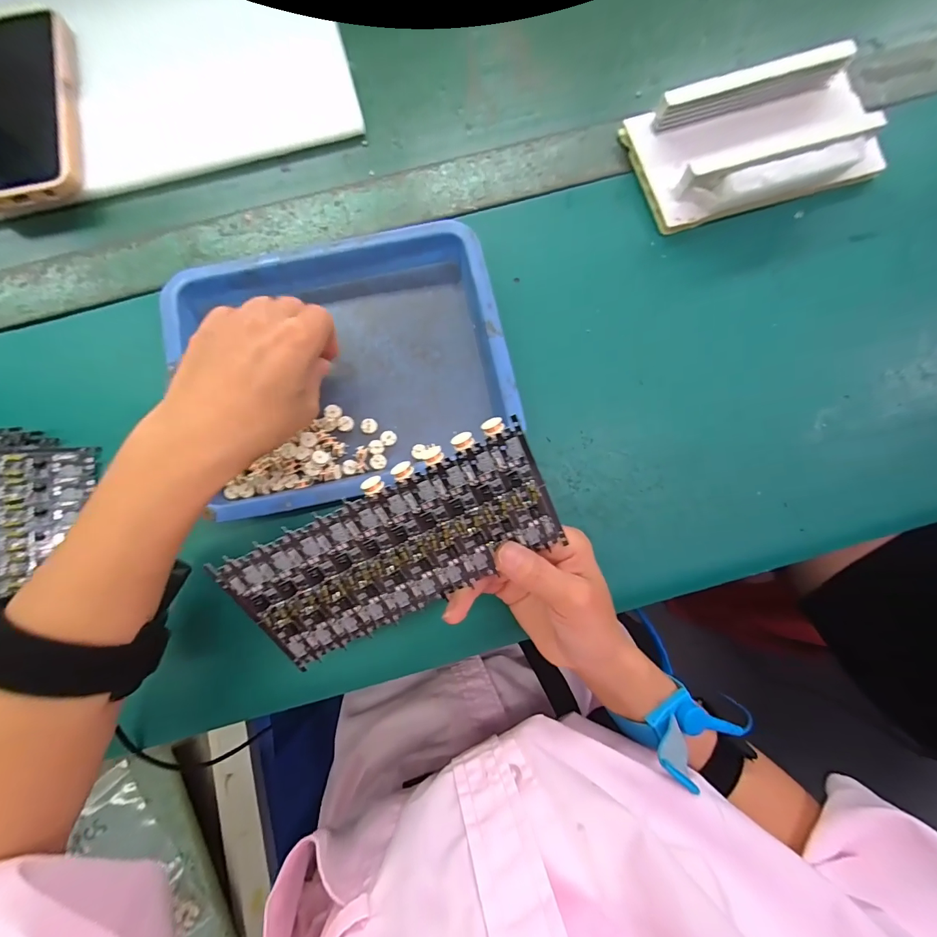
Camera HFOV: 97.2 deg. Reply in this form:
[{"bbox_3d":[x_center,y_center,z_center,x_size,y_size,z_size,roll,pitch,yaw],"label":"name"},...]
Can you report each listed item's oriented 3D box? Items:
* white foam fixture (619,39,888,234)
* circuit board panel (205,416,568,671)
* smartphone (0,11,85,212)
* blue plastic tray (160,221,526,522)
[{"bbox_3d":[0.211,-0.235,0.298,0.173,0.041,0.095,-13,80,-1],"label":"white foam fixture"},{"bbox_3d":[-0.035,0.044,0.211,0.160,0.004,0.075,-26,115,1],"label":"circuit board panel"},{"bbox_3d":[-0.347,-0.280,0.321,0.081,0.011,0.165,-12,80,-1],"label":"smartphone"},{"bbox_3d":[-0.082,-0.072,0.282,0.209,0.025,0.175,-15,81,-2],"label":"blue plastic tray"}]

